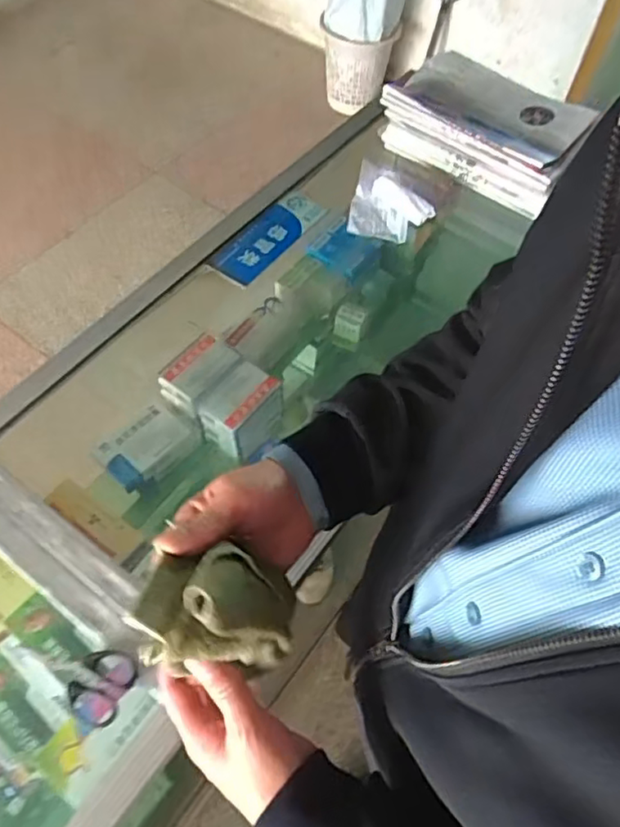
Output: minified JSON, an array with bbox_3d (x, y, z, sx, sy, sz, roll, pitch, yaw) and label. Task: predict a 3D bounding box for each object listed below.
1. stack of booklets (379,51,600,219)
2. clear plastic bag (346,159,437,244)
[{"bbox_3d":[0.279,-0.465,1.009,0.293,0.072,0.247,31,62,14],"label":"stack of booklets"},{"bbox_3d":[0.122,-0.311,0.933,0.114,0.032,0.135,10,59,3],"label":"clear plastic bag"}]

